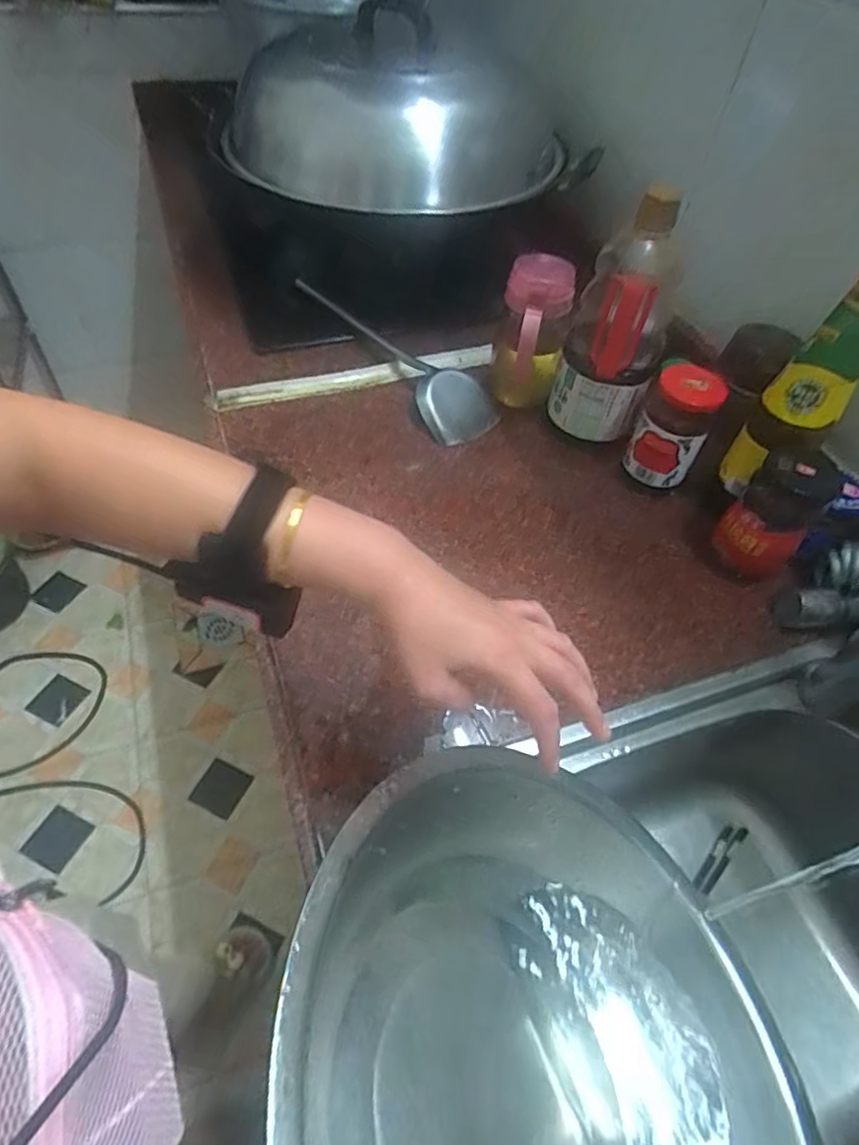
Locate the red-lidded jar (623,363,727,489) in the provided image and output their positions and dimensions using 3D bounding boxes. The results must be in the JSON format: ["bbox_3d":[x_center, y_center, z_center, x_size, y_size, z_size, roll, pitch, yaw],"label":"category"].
[{"bbox_3d":[0.255,-0.145,0.648,0.068,0.129,0.065,2,52,-3],"label":"red-lidded jar"}]

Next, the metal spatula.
[{"bbox_3d":[-0.046,-0.301,0.794,0.093,0.044,0.374,-26,58,-22],"label":"metal spatula"}]

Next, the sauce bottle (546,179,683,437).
[{"bbox_3d":[0.201,-0.264,0.652,0.103,0.250,0.117,16,53,8],"label":"sauce bottle"}]

